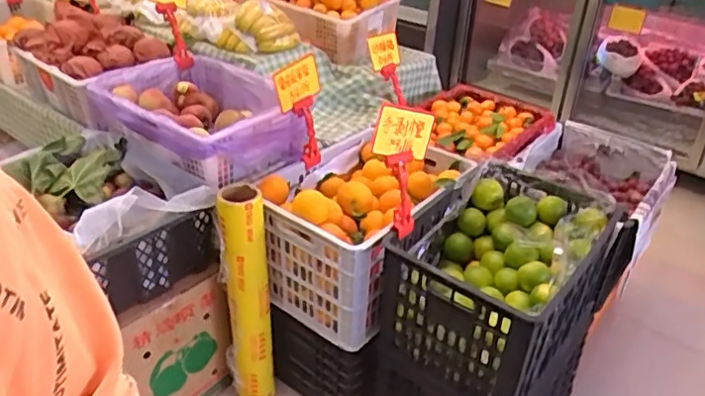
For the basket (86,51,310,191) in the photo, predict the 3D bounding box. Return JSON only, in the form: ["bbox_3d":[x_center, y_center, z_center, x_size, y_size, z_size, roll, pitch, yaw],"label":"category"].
[{"bbox_3d":[-0.362,-0.189,1.463,0.429,0.188,0.341,22,38,28],"label":"basket"}]

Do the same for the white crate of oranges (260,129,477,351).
[{"bbox_3d":[0.033,0.098,1.564,0.365,0.365,0.478,23,38,29],"label":"white crate of oranges"}]

